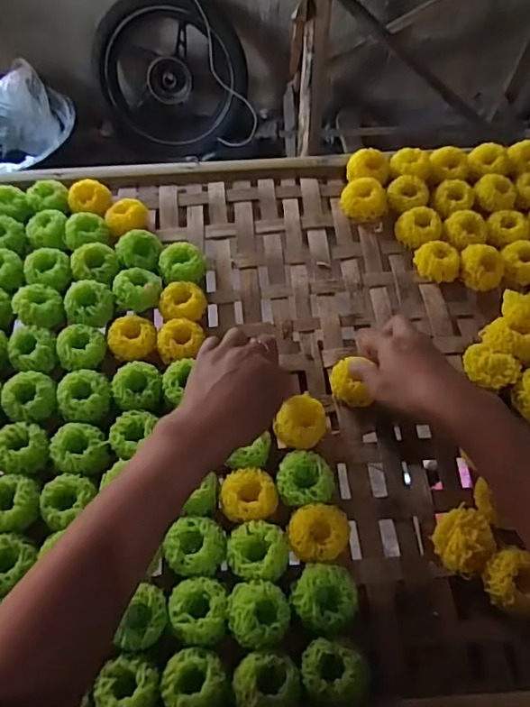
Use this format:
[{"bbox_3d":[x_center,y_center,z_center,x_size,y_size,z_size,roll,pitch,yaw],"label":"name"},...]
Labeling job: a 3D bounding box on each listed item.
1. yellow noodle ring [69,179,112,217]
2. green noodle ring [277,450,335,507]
[{"bbox_3d":[-0.210,-0.187,0.653,0.044,0.022,0.043,0,58,-1],"label":"yellow noodle ring"},{"bbox_3d":[0.037,0.114,0.493,0.052,0.022,0.048,0,58,-1],"label":"green noodle ring"}]

